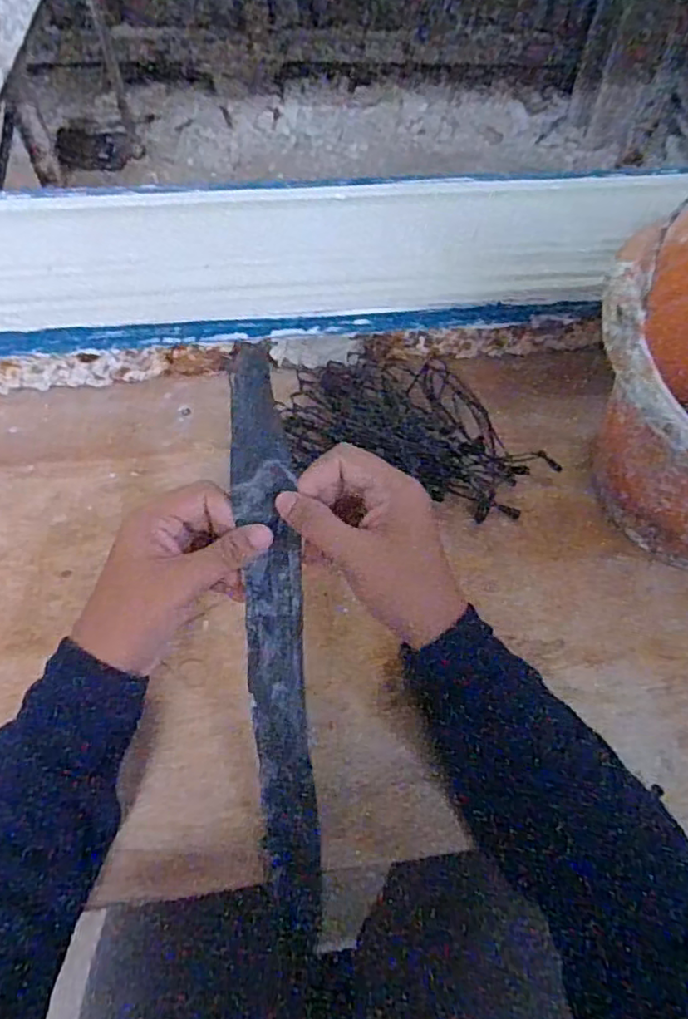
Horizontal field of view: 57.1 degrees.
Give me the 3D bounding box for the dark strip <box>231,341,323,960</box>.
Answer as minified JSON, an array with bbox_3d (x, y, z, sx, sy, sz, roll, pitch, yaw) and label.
[{"bbox_3d":[-0.036,0.075,0.341,0.031,0.017,0.321,-5,90,-4],"label":"dark strip"}]

